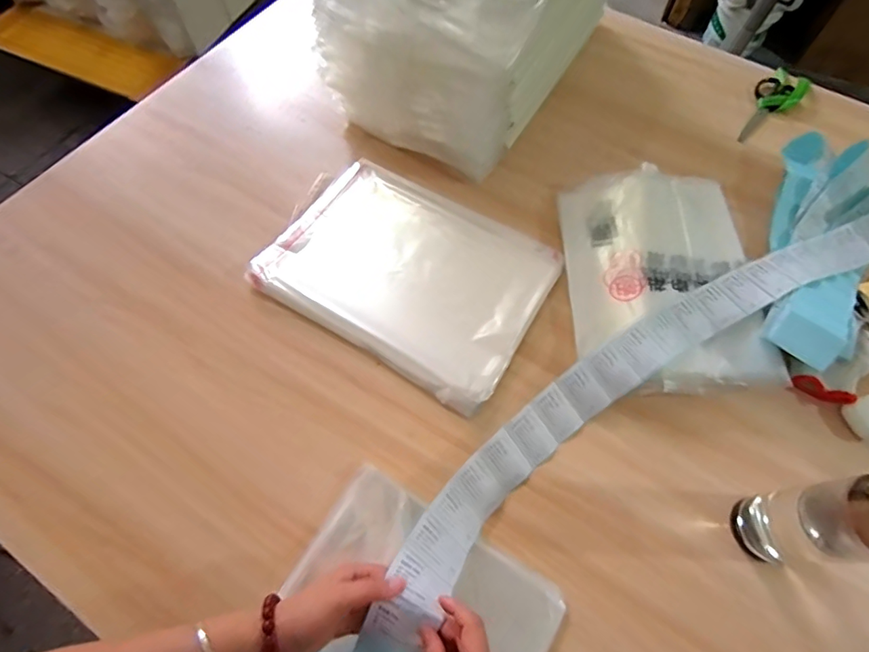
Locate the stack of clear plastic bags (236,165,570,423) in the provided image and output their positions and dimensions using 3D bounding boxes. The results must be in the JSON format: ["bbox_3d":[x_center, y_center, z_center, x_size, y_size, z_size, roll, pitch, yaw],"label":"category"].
[{"bbox_3d":[-0.038,-0.079,0.641,0.364,0.029,0.266,28,67,16],"label":"stack of clear plastic bags"}]

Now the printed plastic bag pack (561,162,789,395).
[{"bbox_3d":[0.294,-0.071,0.617,0.230,0.040,0.319,0,63,3],"label":"printed plastic bag pack"}]

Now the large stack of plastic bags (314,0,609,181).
[{"bbox_3d":[0.073,-0.489,0.693,0.285,0.240,0.423,31,68,13],"label":"large stack of plastic bags"}]

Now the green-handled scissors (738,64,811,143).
[{"bbox_3d":[0.552,-0.362,0.766,0.068,0.024,0.184,33,69,18],"label":"green-handled scissors"}]

